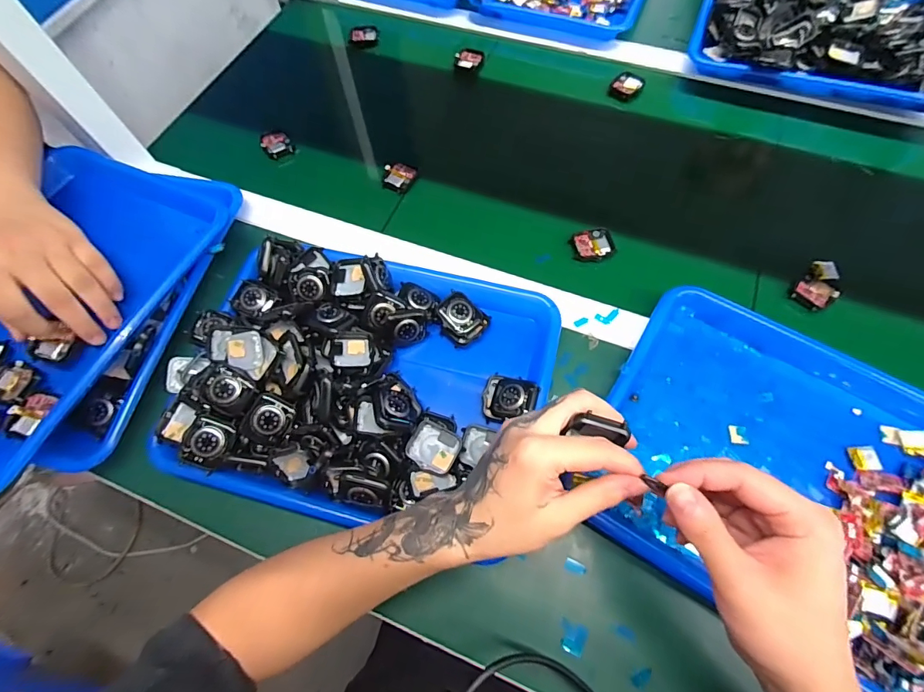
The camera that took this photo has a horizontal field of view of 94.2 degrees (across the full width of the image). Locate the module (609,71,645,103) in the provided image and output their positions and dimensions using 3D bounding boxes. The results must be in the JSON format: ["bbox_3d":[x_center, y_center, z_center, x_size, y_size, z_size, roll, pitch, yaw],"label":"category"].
[{"bbox_3d":[0.230,-0.362,0.598,0.039,0.004,0.042,34,87,7],"label":"module"}]

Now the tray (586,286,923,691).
[{"bbox_3d":[0.285,0.102,0.353,0.320,0.046,0.265,27,72,12],"label":"tray"}]

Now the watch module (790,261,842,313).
[{"bbox_3d":[0.377,-0.065,0.452,0.035,0.014,0.056,41,75,16],"label":"watch module"}]

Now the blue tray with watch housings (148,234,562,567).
[{"bbox_3d":[-0.092,0.026,0.404,0.339,0.059,0.252,12,69,6],"label":"blue tray with watch housings"}]

